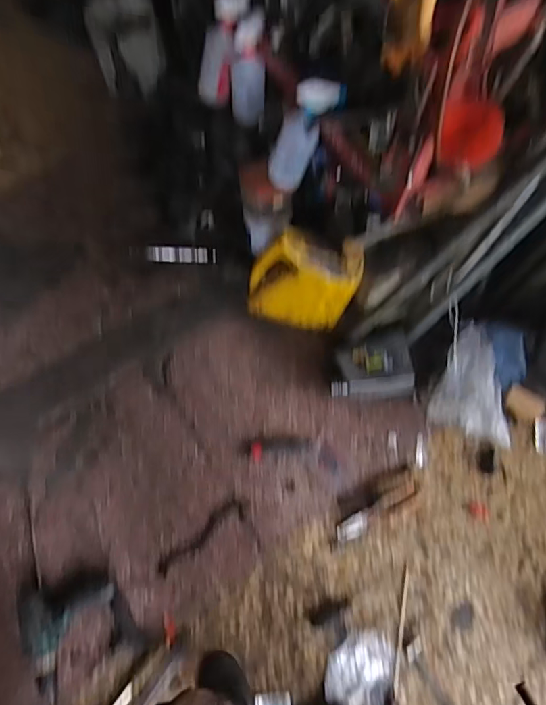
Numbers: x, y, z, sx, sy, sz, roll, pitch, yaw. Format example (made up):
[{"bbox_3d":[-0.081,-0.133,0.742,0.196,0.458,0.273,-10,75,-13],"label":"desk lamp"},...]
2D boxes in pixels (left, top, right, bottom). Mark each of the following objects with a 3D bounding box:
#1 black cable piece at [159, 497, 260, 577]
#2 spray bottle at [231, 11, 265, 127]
[{"bbox_3d":[-0.147,0.401,1.117,0.219,0.006,0.112,-13,74,-6],"label":"black cable piece"},{"bbox_3d":[-0.051,-0.596,1.087,0.070,0.216,0.052,6,52,0],"label":"spray bottle"}]

